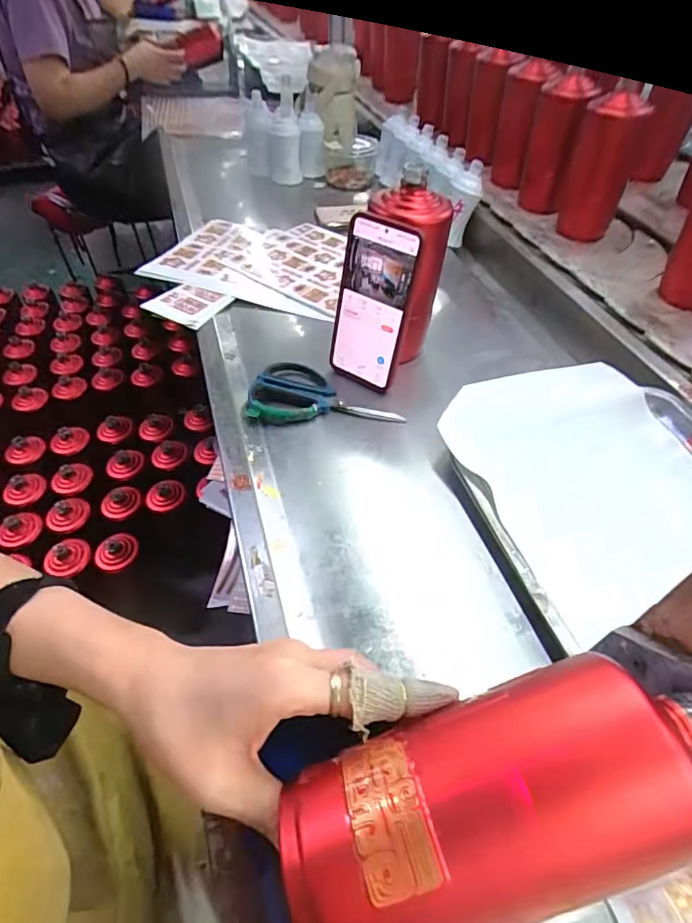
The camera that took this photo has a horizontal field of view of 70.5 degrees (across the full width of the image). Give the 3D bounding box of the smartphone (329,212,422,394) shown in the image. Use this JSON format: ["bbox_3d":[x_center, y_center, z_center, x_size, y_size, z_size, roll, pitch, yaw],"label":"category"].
[{"bbox_3d":[0.024,-0.157,0.504,0.084,0.164,0.012,30,38,22],"label":"smartphone"}]

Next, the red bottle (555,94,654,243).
[{"bbox_3d":[0.379,-0.442,0.735,0.086,0.179,0.103,18,52,15],"label":"red bottle"}]

